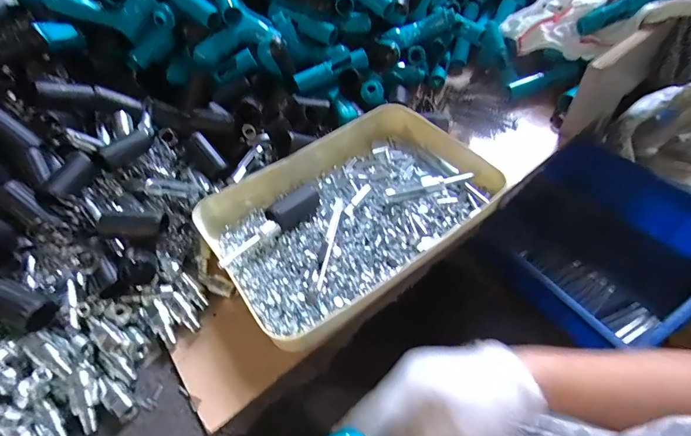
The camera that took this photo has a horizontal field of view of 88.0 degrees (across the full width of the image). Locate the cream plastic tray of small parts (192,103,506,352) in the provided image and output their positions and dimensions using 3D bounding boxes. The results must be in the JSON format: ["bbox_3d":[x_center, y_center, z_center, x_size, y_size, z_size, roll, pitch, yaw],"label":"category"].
[{"bbox_3d":[0.005,-0.017,0.440,0.323,0.051,0.237,-33,54,-21],"label":"cream plastic tray of small parts"}]

